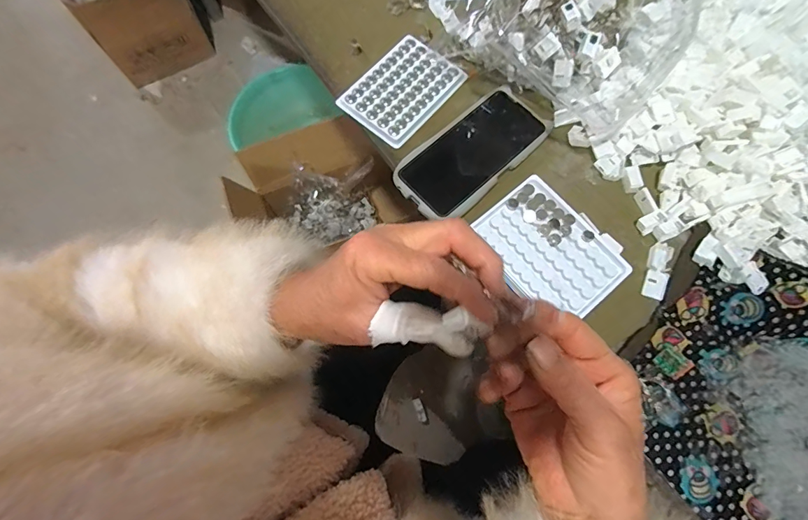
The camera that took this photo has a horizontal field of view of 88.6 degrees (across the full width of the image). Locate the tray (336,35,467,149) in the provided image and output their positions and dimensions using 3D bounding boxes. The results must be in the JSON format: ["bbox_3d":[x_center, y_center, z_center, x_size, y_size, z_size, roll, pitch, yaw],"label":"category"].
[{"bbox_3d":[-0.001,-0.196,0.474,0.090,0.005,0.127,39,77,12],"label":"tray"}]

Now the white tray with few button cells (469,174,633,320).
[{"bbox_3d":[0.137,-0.009,0.394,0.095,0.005,0.130,-39,78,-9],"label":"white tray with few button cells"}]

